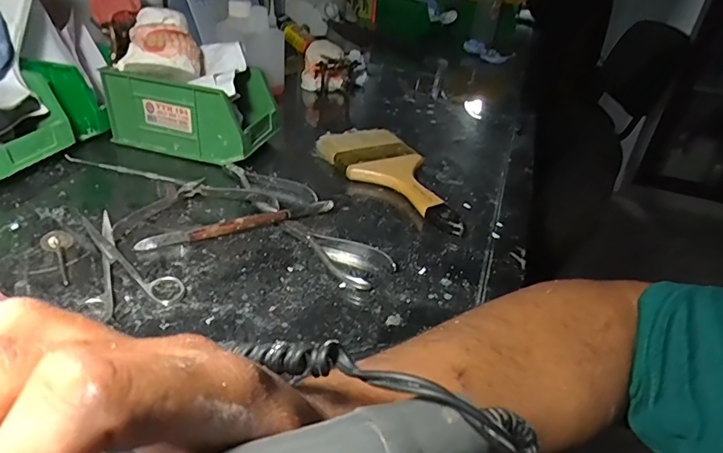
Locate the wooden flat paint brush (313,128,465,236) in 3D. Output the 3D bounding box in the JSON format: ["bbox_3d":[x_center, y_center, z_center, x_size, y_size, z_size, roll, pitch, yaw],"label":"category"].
[{"bbox_3d":[0.044,-0.058,0.538,0.095,0.022,0.225,-18,40,-32],"label":"wooden flat paint brush"}]

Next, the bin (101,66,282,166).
[{"bbox_3d":[-0.193,-0.140,0.564,0.165,0.084,0.094,13,34,10],"label":"bin"}]

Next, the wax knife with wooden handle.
[{"bbox_3d":[-0.106,-0.001,0.429,0.170,0.017,0.010,-10,37,-23],"label":"wax knife with wooden handle"}]

